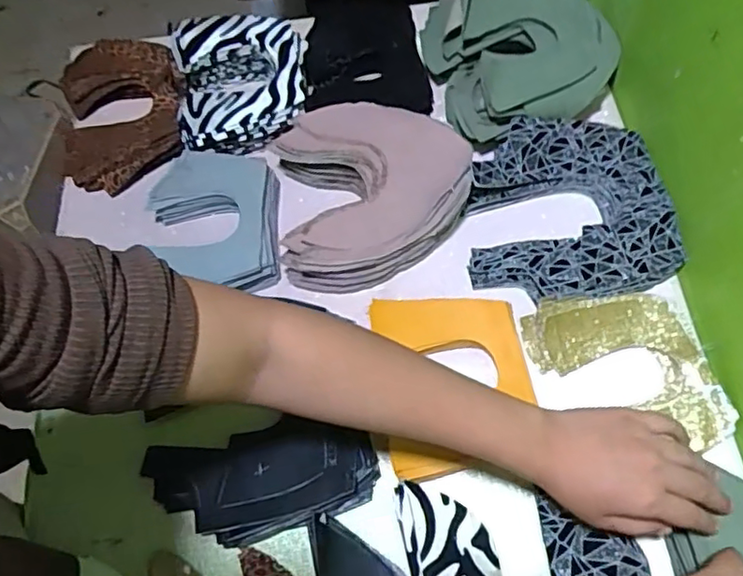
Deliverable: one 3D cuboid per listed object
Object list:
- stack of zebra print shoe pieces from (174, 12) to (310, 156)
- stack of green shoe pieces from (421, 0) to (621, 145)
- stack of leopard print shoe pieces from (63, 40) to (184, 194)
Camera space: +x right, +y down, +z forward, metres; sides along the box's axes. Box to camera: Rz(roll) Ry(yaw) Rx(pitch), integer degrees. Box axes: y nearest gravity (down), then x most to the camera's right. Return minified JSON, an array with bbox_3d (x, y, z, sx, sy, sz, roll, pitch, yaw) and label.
[{"bbox_3d":[-0.142,-0.220,0.679,0.134,0.061,0.153,-8,65,0],"label":"stack of zebra print shoe pieces"},{"bbox_3d":[0.158,-0.247,0.648,0.181,0.063,0.168,-11,65,-2],"label":"stack of green shoe pieces"},{"bbox_3d":[-0.279,-0.197,0.691,0.140,0.036,0.182,-13,65,-2],"label":"stack of leopard print shoe pieces"}]

